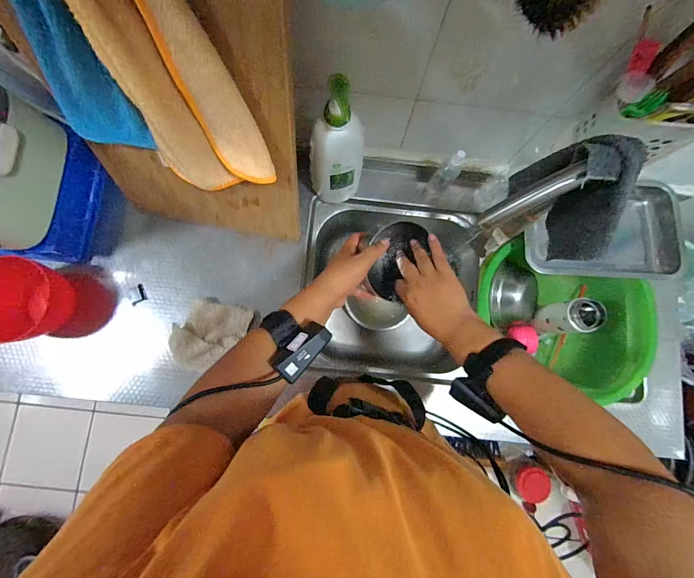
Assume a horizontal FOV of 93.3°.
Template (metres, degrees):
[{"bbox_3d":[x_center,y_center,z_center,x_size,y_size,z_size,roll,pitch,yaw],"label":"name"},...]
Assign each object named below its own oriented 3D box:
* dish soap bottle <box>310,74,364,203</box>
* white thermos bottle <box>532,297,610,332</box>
[{"bbox_3d":[-0.015,-0.219,0.538,0.091,0.279,0.046,-16,83,-3],"label":"dish soap bottle"},{"bbox_3d":[0.439,0.055,0.651,0.057,0.123,0.061,3,82,-1],"label":"white thermos bottle"}]

